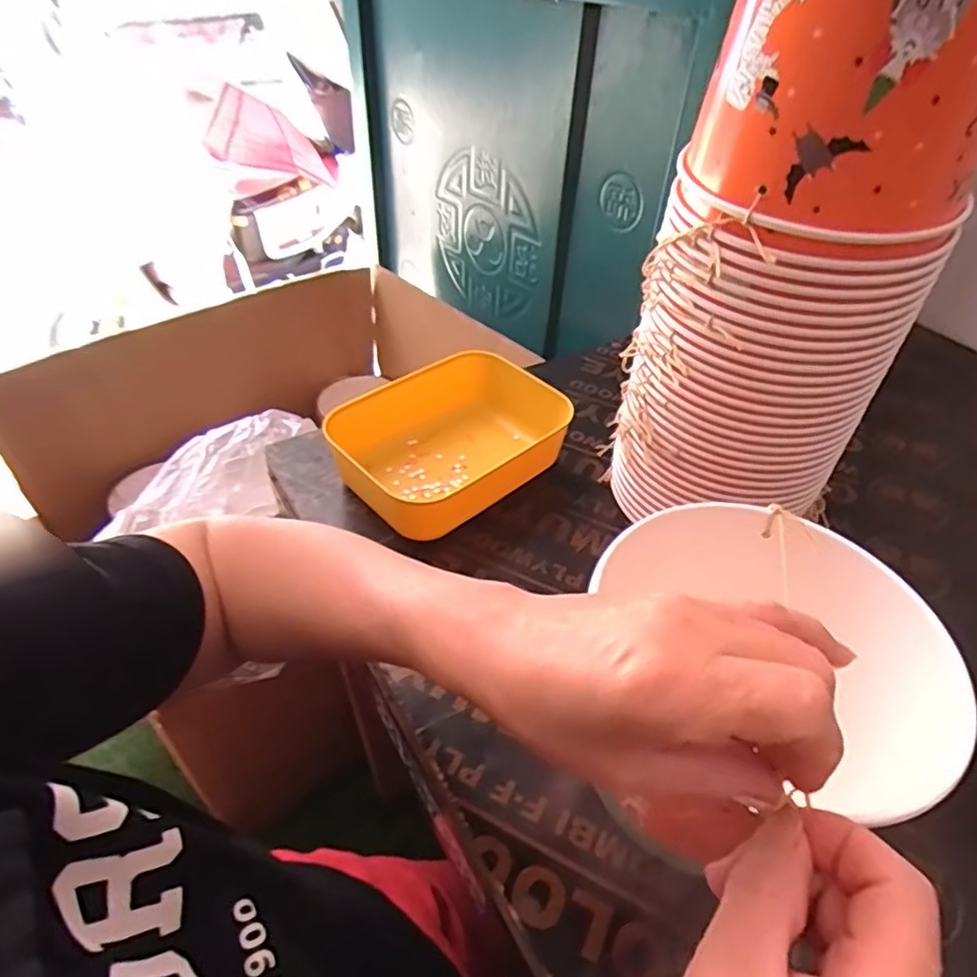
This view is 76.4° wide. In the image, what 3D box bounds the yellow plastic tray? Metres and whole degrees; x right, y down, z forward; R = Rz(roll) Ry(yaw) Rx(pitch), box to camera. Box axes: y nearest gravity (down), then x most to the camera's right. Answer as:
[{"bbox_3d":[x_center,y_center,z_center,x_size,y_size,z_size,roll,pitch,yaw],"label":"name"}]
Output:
[{"bbox_3d":[-0.027,-0.041,0.543,0.183,0.061,0.146,-29,50,-29],"label":"yellow plastic tray"}]

